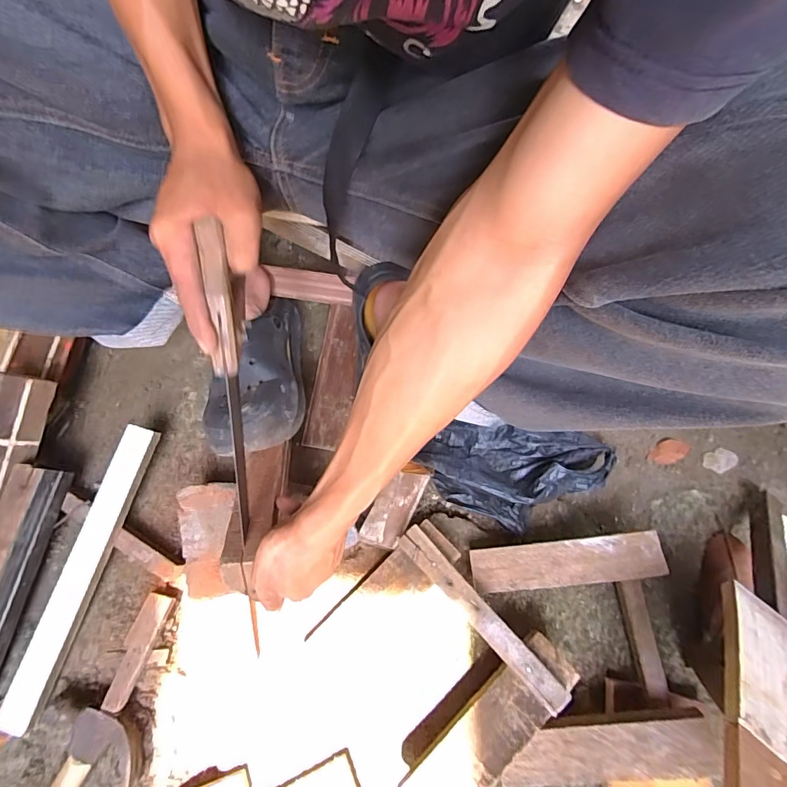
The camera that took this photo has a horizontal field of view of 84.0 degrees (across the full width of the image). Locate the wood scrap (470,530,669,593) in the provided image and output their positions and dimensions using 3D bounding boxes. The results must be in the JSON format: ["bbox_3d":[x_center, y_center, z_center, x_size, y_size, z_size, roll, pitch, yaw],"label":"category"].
[{"bbox_3d":[0.204,0.204,0.528,0.218,0.013,0.051,-12,70,12],"label":"wood scrap"}]

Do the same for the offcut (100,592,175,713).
[{"bbox_3d":[-0.306,0.306,0.525,0.031,0.029,0.121,15,70,3],"label":"offcut"}]

